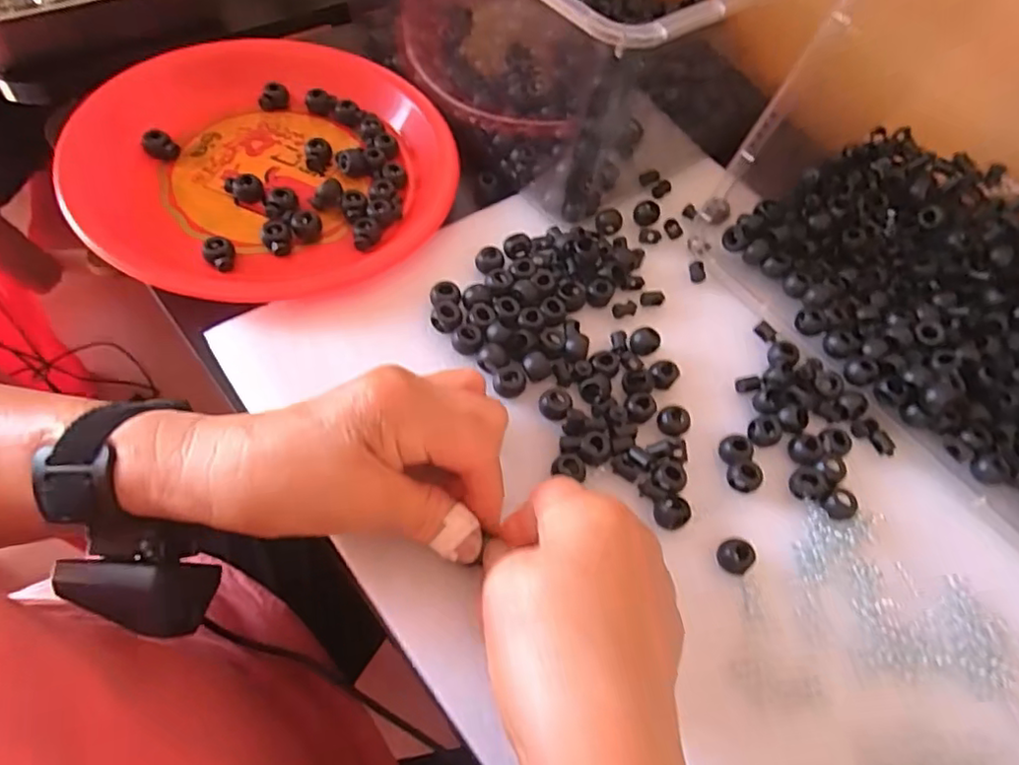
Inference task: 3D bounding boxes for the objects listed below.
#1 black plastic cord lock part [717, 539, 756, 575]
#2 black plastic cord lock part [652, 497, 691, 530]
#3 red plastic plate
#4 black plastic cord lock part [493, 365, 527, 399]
[{"bbox_3d":[0.110,0.084,0.299,0.016,0.009,0.016,4,59,-6],"label":"black plastic cord lock part"},{"bbox_3d":[0.080,0.065,0.304,0.016,0.012,0.015,4,59,-6],"label":"black plastic cord lock part"},{"bbox_3d":[-0.151,-0.141,0.394,0.221,0.035,0.226,4,59,-6],"label":"red plastic plate"},{"bbox_3d":[0.000,-0.001,0.332,0.015,0.010,0.015,4,59,-6],"label":"black plastic cord lock part"}]

